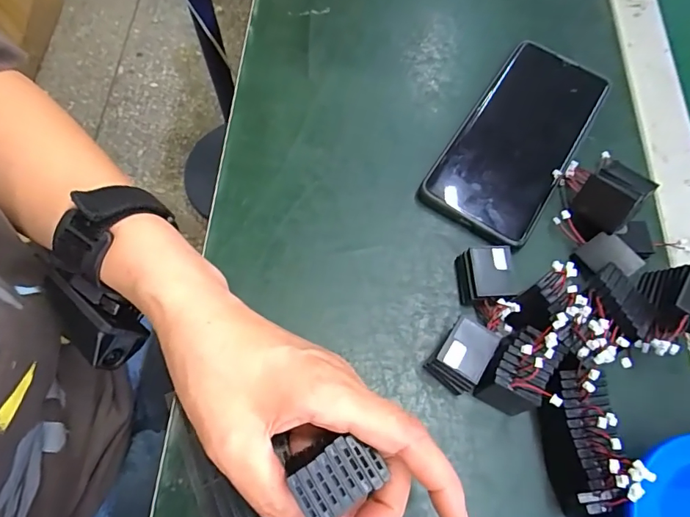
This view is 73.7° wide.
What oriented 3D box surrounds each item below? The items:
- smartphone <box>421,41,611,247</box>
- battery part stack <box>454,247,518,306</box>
[{"bbox_3d":[0.123,-0.086,0.324,0.074,0.015,0.160,32,69,10],"label":"smartphone"},{"bbox_3d":[0.085,0.012,0.280,0.031,0.019,0.033,1,67,-3],"label":"battery part stack"}]

